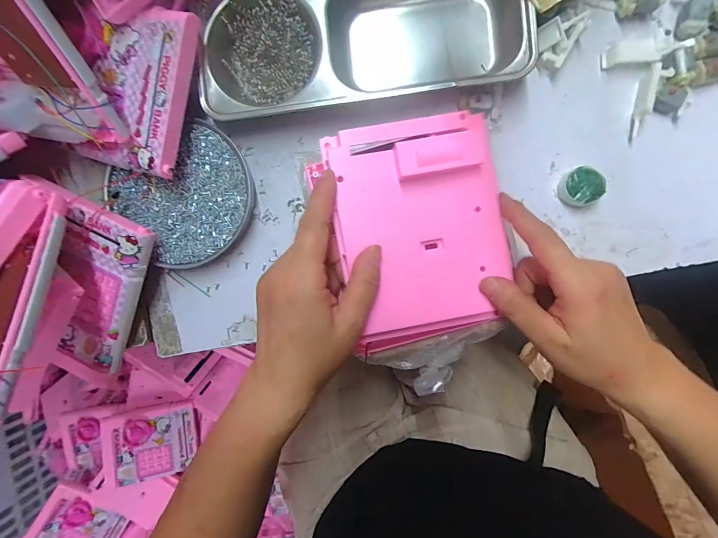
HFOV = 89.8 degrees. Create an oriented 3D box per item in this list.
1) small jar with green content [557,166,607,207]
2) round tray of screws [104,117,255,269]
[{"bbox_3d":[0.196,-0.073,0.315,0.035,0.019,0.033,0,93,4],"label":"small jar with green content"},{"bbox_3d":[-0.155,-0.063,0.338,0.120,0.027,0.112,0,93,4],"label":"round tray of screws"}]

